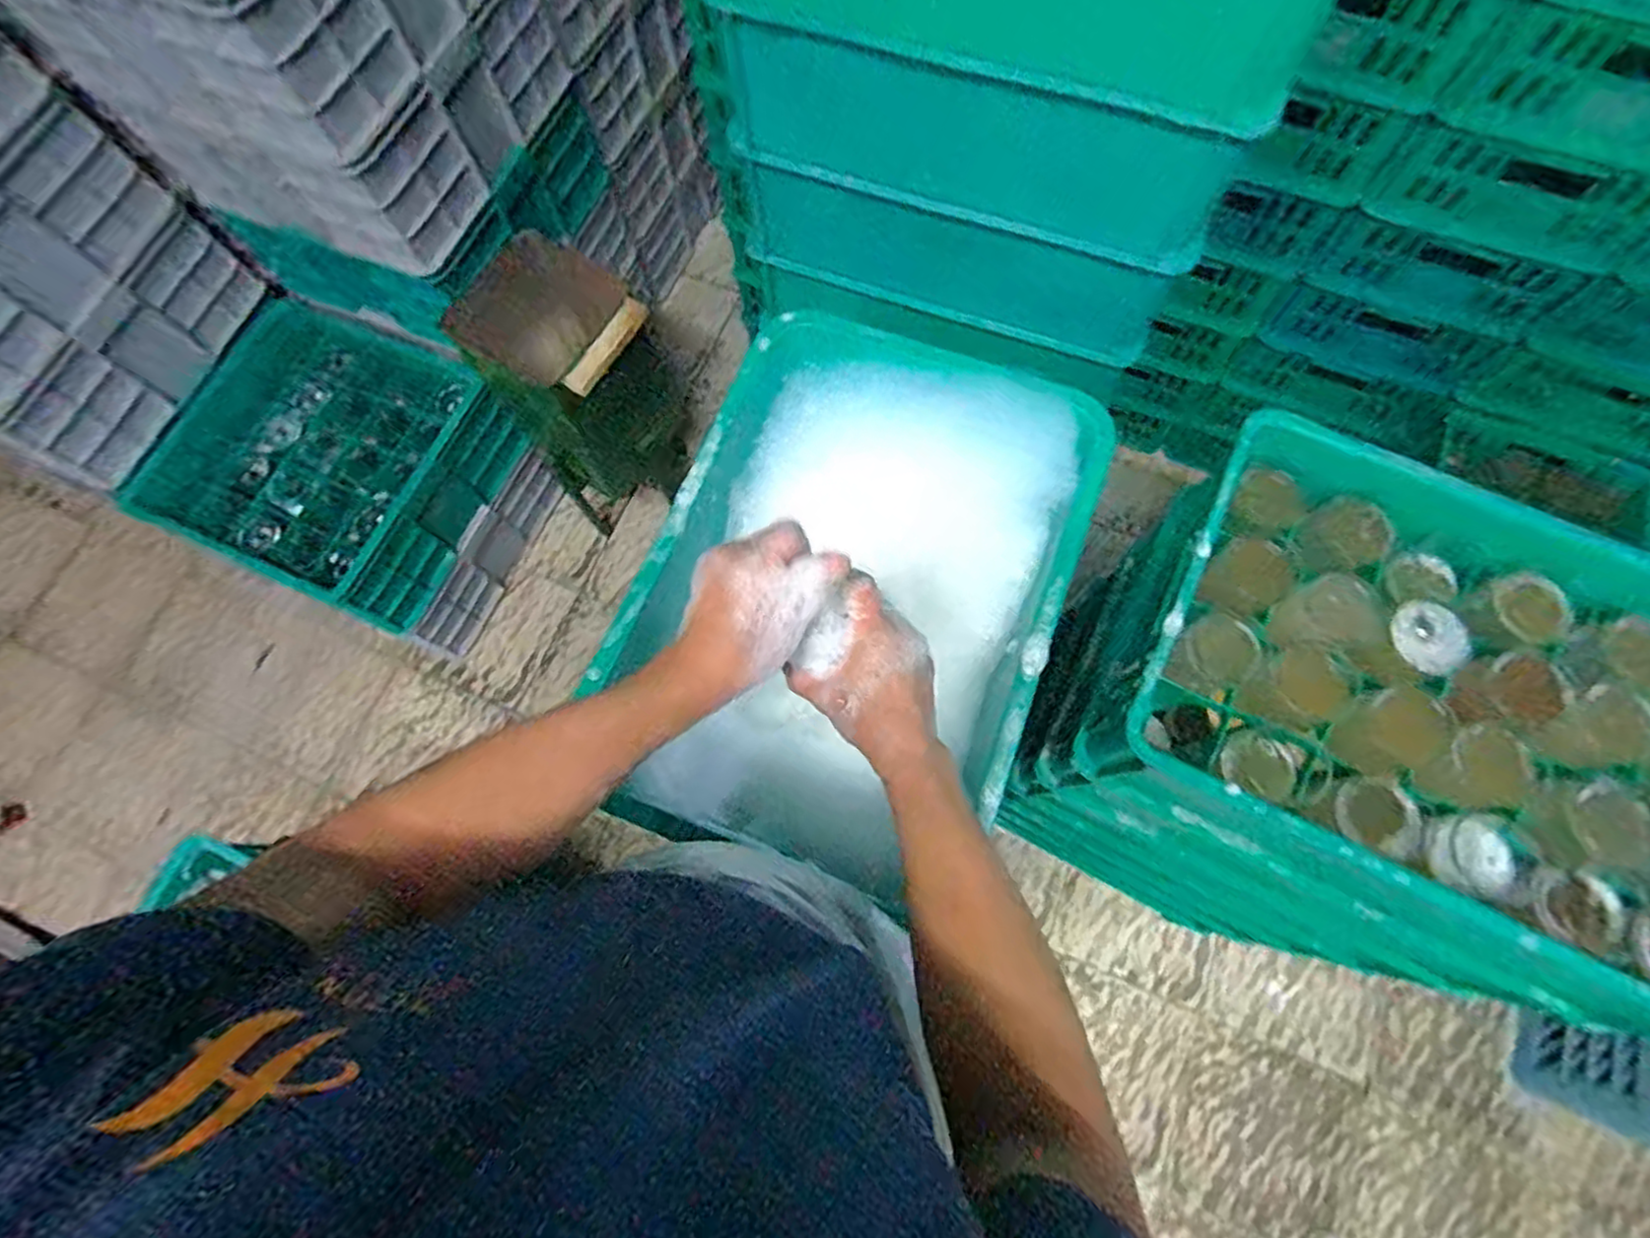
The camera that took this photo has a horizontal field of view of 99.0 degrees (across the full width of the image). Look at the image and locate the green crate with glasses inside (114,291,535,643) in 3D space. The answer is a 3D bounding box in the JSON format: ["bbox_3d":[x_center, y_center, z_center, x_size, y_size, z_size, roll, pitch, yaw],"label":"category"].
[{"bbox_3d":[-0.899,-0.295,1.312,0.480,0.184,0.487,22,75,8],"label":"green crate with glasses inside"}]

